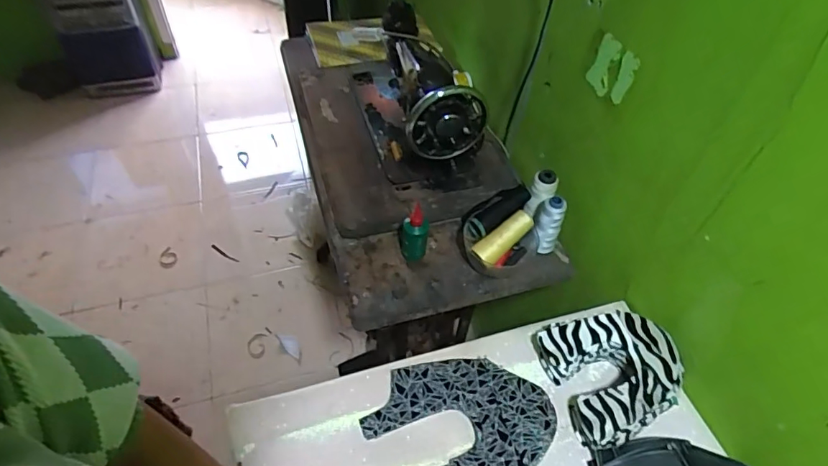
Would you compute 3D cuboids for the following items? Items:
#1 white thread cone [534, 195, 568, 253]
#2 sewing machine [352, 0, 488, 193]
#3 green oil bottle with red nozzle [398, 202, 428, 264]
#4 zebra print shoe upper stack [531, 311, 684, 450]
[{"bbox_3d":[0.227,-0.015,0.839,0.045,0.103,0.047,17,51,11],"label":"white thread cone"},{"bbox_3d":[-0.003,-0.290,0.975,0.175,0.210,0.386,-9,51,-12],"label":"sewing machine"},{"bbox_3d":[0.001,0.003,0.833,0.047,0.099,0.047,7,50,2],"label":"green oil bottle with red nozzle"},{"bbox_3d":[0.277,0.191,0.693,0.164,0.075,0.170,-12,52,-14],"label":"zebra print shoe upper stack"}]

